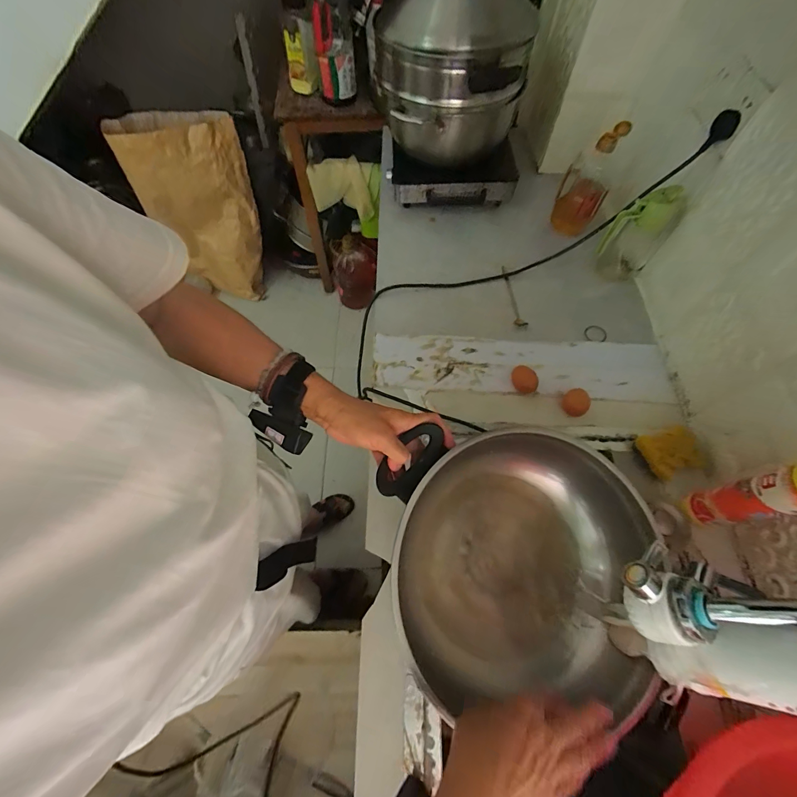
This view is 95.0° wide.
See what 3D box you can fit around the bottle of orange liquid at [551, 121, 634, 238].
[{"bbox_3d":[0.405,-0.460,0.793,0.098,0.199,0.122,27,67,12],"label":"bottle of orange liquid"}]

